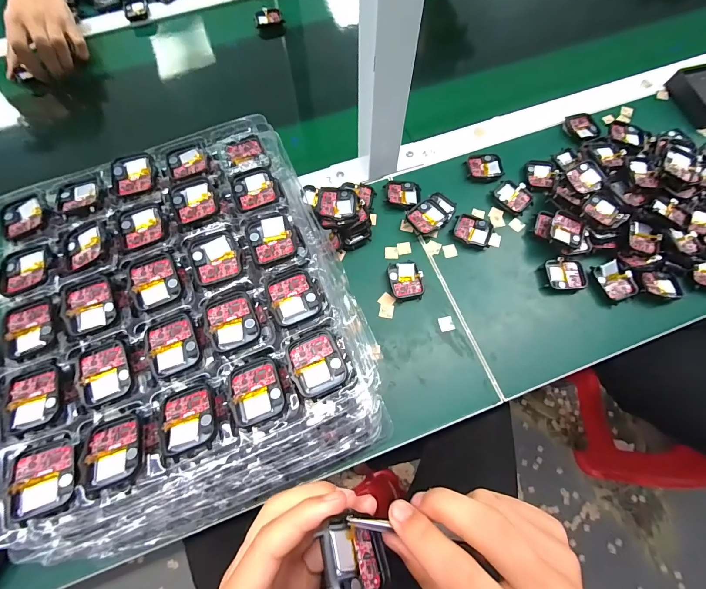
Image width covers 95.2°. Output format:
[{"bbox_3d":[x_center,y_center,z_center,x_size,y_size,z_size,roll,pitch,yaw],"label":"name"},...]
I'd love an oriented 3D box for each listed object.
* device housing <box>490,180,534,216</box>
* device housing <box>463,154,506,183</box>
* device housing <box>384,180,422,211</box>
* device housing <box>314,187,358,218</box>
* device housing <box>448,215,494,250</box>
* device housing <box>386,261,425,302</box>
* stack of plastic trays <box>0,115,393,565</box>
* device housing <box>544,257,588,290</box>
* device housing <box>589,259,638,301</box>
[{"bbox_3d":[0.201,-0.123,0.405,0.038,0.009,0.046,-42,74,-13],"label":"device housing"},{"bbox_3d":[0.171,-0.165,0.421,0.046,0.008,0.041,-1,69,0],"label":"device housing"},{"bbox_3d":[0.063,-0.125,0.406,0.045,0.008,0.041,0,70,1],"label":"device housing"},{"bbox_3d":[-0.019,-0.101,0.367,0.045,0.015,0.039,1,70,1],"label":"device housing"},{"bbox_3d":[0.144,-0.075,0.389,0.047,0.008,0.037,16,70,6],"label":"device housing"},{"bbox_3d":[0.059,-0.016,0.368,0.039,0.011,0.046,-7,70,-2],"label":"device housing"},{"bbox_3d":[-0.145,0.016,0.292,0.274,0.087,0.324,-21,71,-7],"label":"stack of plastic trays"},{"bbox_3d":[0.244,-0.023,0.372,0.044,0.014,0.037,-2,69,0],"label":"device housing"},{"bbox_3d":[0.295,-0.016,0.363,0.035,0.010,0.044,-18,70,-6],"label":"device housing"}]

